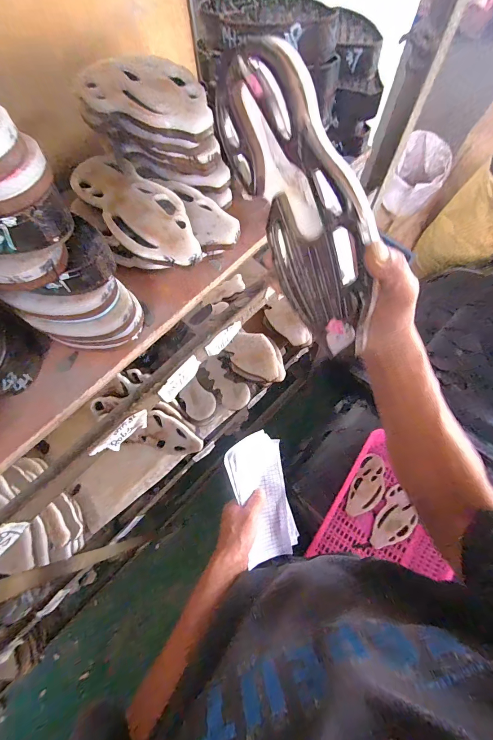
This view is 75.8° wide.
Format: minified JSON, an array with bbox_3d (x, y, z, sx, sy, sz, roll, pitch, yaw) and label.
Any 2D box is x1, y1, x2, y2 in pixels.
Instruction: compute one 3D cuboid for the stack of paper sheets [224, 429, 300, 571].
[{"bbox_3d":[0.028,0.223,0.555,0.101,0.016,0.218,-15,92,-30],"label":"stack of paper sheets"}]

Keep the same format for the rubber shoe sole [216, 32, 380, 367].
[{"bbox_3d":[0.052,-0.137,0.285,0.017,0.102,0.255,-35,107,-32],"label":"rubber shoe sole"}]

